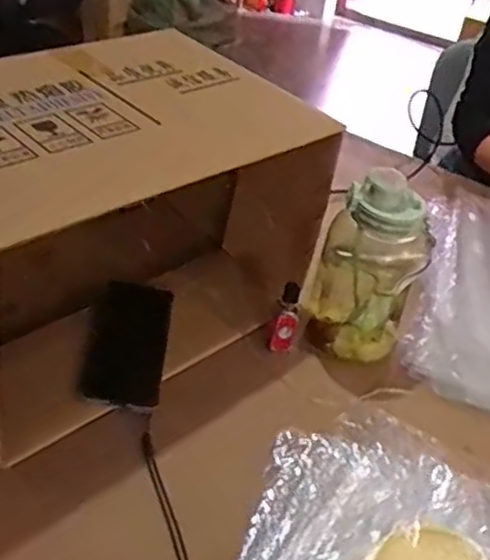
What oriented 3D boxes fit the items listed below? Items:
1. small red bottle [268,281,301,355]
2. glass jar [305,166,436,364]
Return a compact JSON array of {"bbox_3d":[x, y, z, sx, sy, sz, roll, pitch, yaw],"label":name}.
[{"bbox_3d":[0.046,0.043,0.778,0.025,0.078,0.032,14,38,8],"label":"small red bottle"},{"bbox_3d":[0.135,-0.015,0.770,0.105,0.209,0.105,5,38,-4],"label":"glass jar"}]

